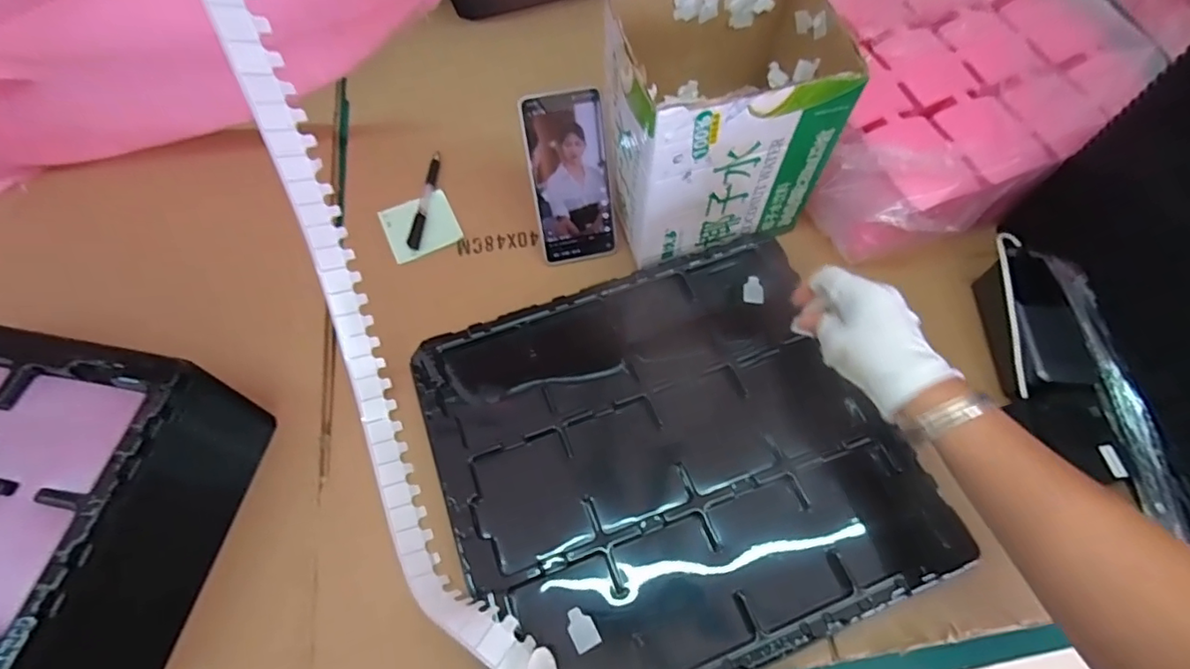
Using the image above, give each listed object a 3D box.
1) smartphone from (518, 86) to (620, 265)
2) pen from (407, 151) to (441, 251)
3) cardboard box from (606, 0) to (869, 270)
[{"bbox_3d":[-0.022,-0.151,0.556,0.078,0.163,0.010,-14,31,-8],"label":"smartphone"},{"bbox_3d":[-0.190,-0.153,0.629,0.013,0.008,0.133,5,64,1],"label":"pen"},{"bbox_3d":[0.110,-0.197,0.538,0.189,0.197,0.161,-13,65,-8],"label":"cardboard box"}]

